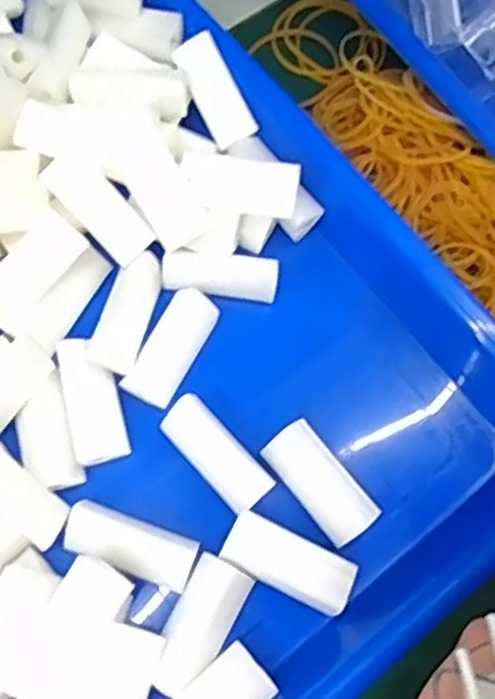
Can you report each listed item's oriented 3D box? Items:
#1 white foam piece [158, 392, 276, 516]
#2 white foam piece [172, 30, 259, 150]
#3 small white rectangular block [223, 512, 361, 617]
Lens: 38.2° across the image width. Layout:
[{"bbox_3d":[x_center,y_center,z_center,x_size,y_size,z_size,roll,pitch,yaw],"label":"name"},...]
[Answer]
[{"bbox_3d":[-0.011,0.037,0.260,0.018,0.011,0.045,-41,77,-14],"label":"white foam piece"},{"bbox_3d":[-0.013,-0.107,0.296,0.017,0.007,0.045,-29,95,-11],"label":"white foam piece"},{"bbox_3d":[0.014,0.074,0.250,0.045,0.011,0.020,25,72,6],"label":"small white rectangular block"}]

